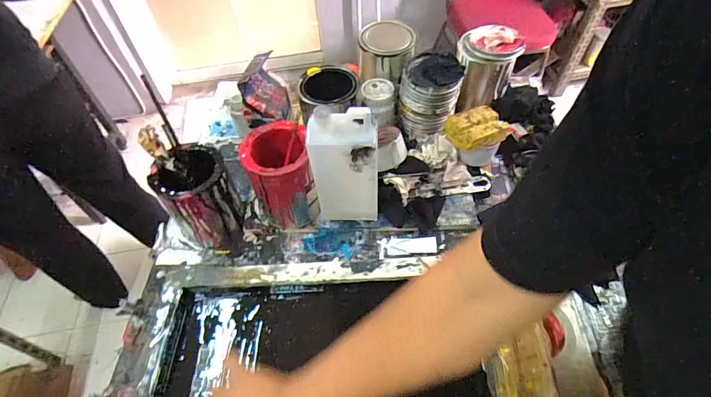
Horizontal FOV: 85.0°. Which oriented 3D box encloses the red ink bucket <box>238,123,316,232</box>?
[{"bbox_3d":[-0.118,-0.038,0.630,0.098,0.140,0.111,-9,54,-4],"label":"red ink bucket"}]

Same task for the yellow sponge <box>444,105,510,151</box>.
[{"bbox_3d":[0.210,-0.123,0.676,0.105,0.029,0.070,-23,56,-13],"label":"yellow sponge"}]

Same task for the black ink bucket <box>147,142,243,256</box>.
[{"bbox_3d":[-0.245,0.002,0.621,0.105,0.142,0.112,-2,54,2],"label":"black ink bucket"}]

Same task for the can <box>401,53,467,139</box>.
[{"bbox_3d":[0.137,-0.190,0.715,0.100,0.112,0.094,-2,54,2],"label":"can"}]

